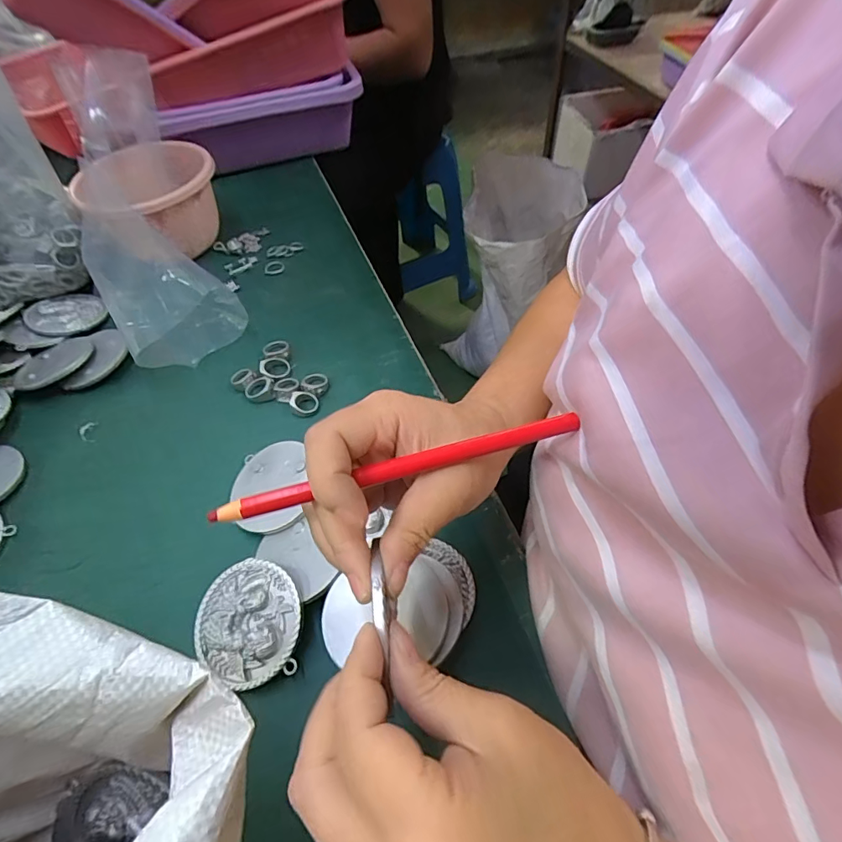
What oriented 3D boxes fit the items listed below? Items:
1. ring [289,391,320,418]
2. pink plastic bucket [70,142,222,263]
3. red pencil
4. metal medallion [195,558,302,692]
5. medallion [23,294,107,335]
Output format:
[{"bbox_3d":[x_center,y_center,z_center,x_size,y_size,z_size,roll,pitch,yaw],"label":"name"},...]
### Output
[{"bbox_3d":[-0.104,-0.017,0.416,0.024,0.012,0.023,-1,52,2],"label":"ring"},{"bbox_3d":[-0.305,-0.249,0.551,0.140,0.095,0.165,-33,58,-21],"label":"pink plastic bucket"},{"bbox_3d":[-0.006,0.019,0.208,0.165,0.005,0.008,-14,53,-11],"label":"red pencil"},{"bbox_3d":[-0.109,0.126,0.297,0.072,0.006,0.071,-1,69,16],"label":"metal medallion"},{"bbox_3d":[-0.375,-0.113,0.499,0.070,0.011,0.064,-1,52,2],"label":"medallion"}]

